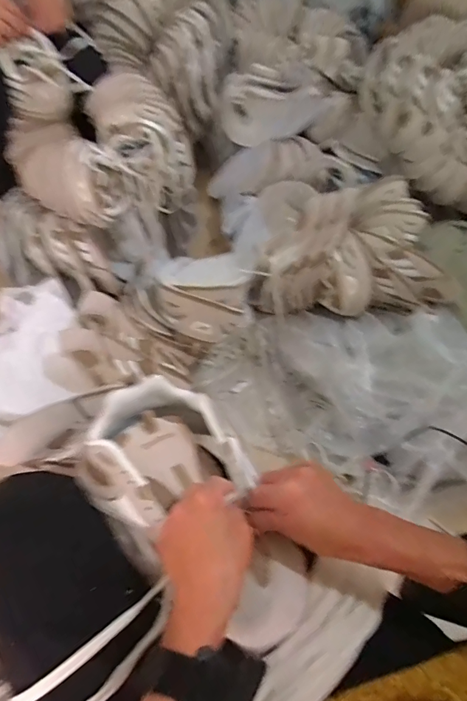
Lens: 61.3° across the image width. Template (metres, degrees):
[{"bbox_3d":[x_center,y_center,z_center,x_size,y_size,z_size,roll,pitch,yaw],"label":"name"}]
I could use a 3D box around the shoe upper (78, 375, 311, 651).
[{"bbox_3d":[-0.037,0.134,0.364,0.139,0.066,0.258,-35,68,-21],"label":"shoe upper"}]

